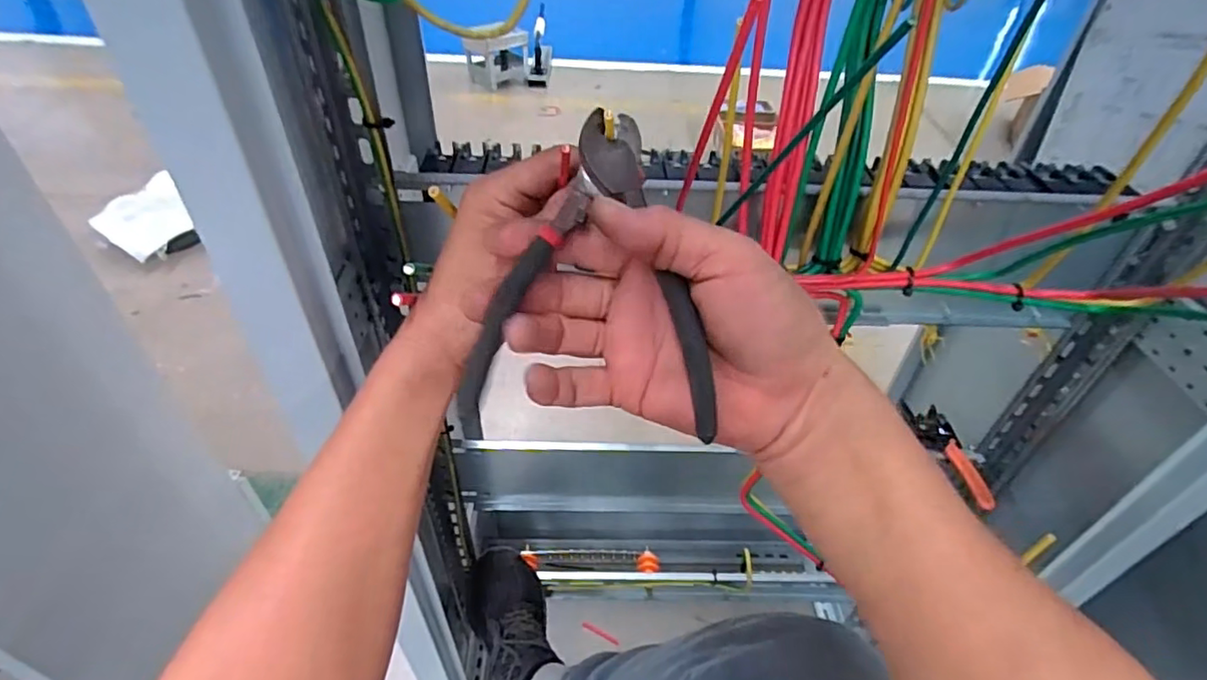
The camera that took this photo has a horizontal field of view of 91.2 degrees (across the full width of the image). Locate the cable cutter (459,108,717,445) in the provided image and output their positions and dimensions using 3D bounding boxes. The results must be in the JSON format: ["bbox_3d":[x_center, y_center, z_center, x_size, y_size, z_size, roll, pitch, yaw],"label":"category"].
[{"bbox_3d":[-0.004,-0.031,0.268,0.100,0.016,0.150,-1,80,-4],"label":"cable cutter"}]

